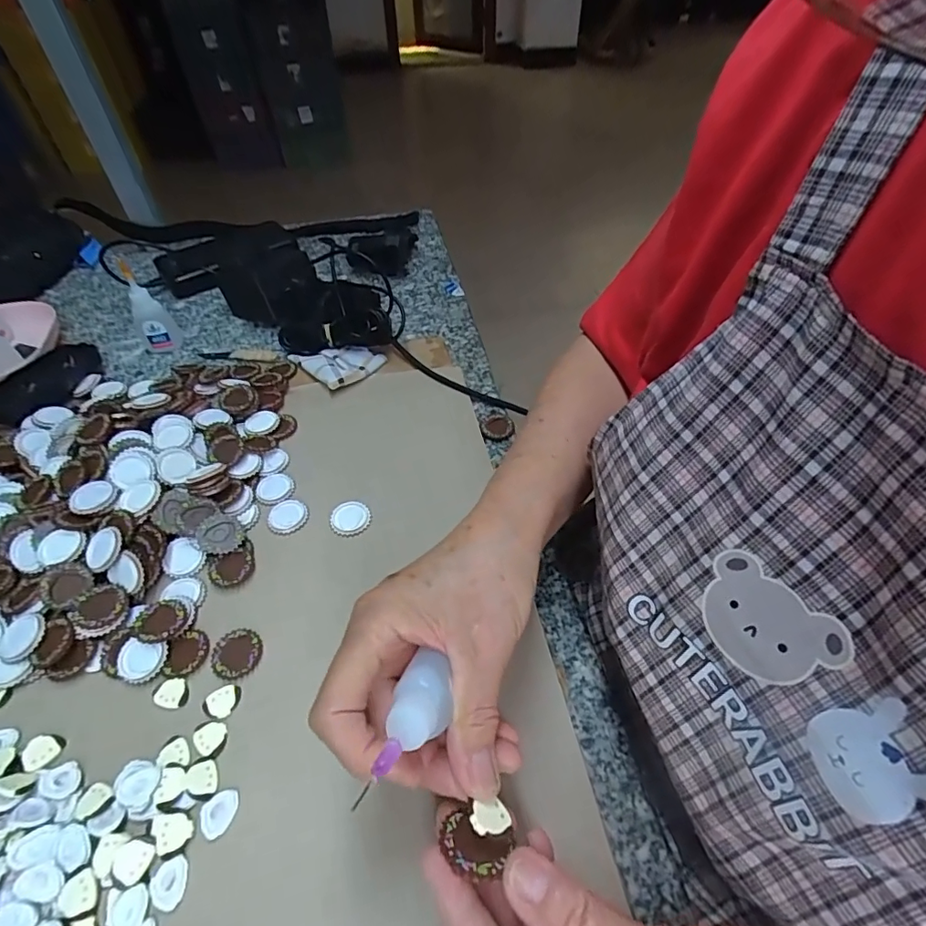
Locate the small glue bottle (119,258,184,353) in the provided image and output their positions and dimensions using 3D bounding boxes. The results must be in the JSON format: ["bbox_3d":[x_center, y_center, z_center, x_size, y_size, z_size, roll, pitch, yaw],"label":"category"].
[{"bbox_3d":[-0.301,-0.147,0.490,0.031,0.085,0.026,-29,54,-21],"label":"small glue bottle"}]

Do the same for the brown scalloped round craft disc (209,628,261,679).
[{"bbox_3d":[-0.136,0.114,0.304,0.029,0.004,0.028,0,49,0],"label":"brown scalloped round craft disc"}]

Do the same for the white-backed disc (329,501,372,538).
[{"bbox_3d":[-0.081,0.040,0.365,0.028,0.005,0.027,0,49,0],"label":"white-backed disc"}]

